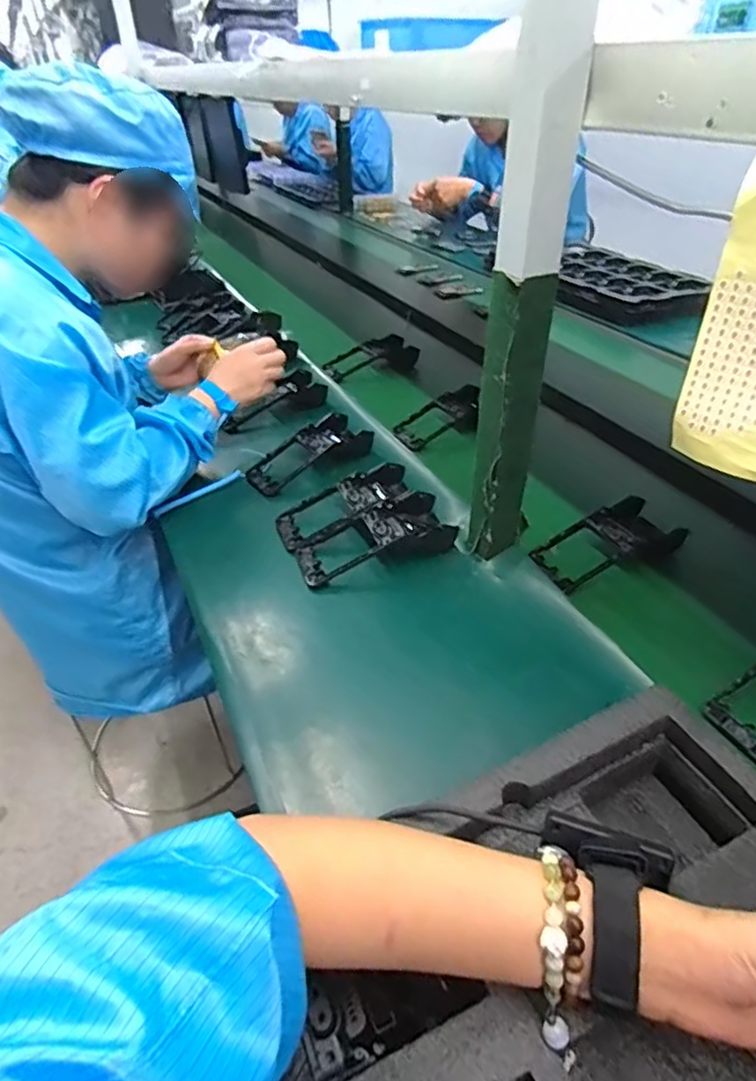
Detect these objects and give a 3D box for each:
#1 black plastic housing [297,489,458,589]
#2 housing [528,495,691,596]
[{"bbox_3d":[-0.005,-0.002,0.708,0.177,0.043,0.089,-12,39,-13],"label":"black plastic housing"},{"bbox_3d":[0.269,0.007,0.708,0.180,0.056,0.084,-21,42,-22],"label":"housing"}]

